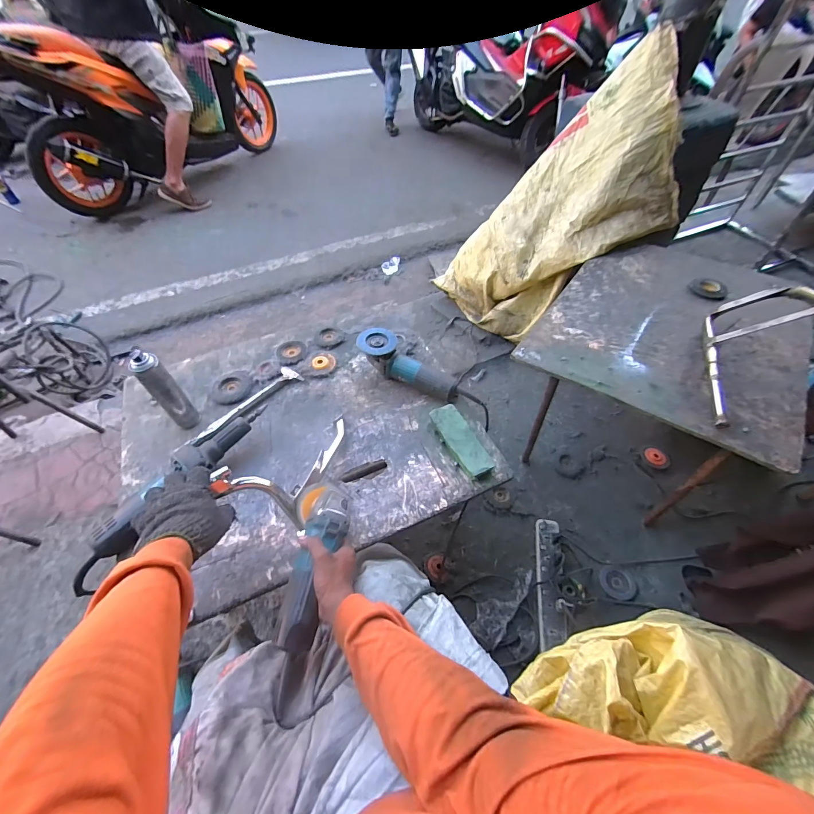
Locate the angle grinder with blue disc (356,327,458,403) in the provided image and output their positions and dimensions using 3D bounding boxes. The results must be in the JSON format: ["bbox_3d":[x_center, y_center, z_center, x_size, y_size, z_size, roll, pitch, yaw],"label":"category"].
[{"bbox_3d":[0.007,-0.107,0.897,0.273,0.080,0.095,24,57,17],"label":"angle grinder with blue disc"}]

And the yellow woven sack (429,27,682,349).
[{"bbox_3d":[0.558,-0.660,1.309,0.273,0.953,0.437,14,40,-41],"label":"yellow woven sack"}]

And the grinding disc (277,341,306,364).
[{"bbox_3d":[-0.310,-0.149,0.983,0.076,0.007,0.088,-12,54,-8],"label":"grinding disc"}]

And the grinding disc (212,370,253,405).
[{"bbox_3d":[-0.432,-0.052,0.910,0.095,0.014,0.098,-12,54,-8],"label":"grinding disc"}]

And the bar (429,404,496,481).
[{"bbox_3d":[0.116,0.073,0.787,0.063,0.031,0.177,-22,56,-15],"label":"bar"}]

